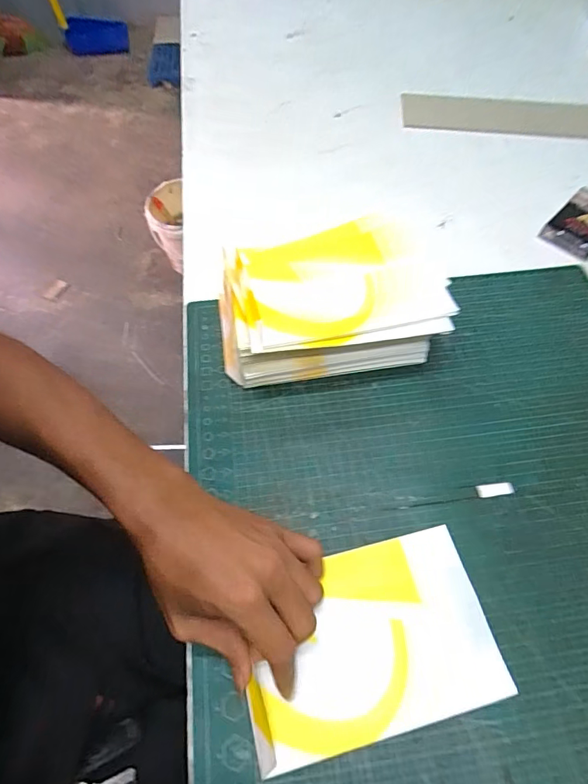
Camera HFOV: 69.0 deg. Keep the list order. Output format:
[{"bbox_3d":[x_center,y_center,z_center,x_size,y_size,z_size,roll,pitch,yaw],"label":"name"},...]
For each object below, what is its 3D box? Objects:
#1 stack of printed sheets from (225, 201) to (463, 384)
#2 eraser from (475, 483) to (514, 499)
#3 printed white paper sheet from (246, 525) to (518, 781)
[{"bbox_3d":[0.032,-0.089,0.405,0.206,0.084,0.129,-9,62,-5],"label":"stack of printed sheets"},{"bbox_3d":[0.170,0.083,0.360,0.031,0.004,0.011,-6,62,-3],"label":"eraser"},{"bbox_3d":[0.053,0.175,0.307,0.174,0.007,0.117,-11,60,-8],"label":"printed white paper sheet"}]

